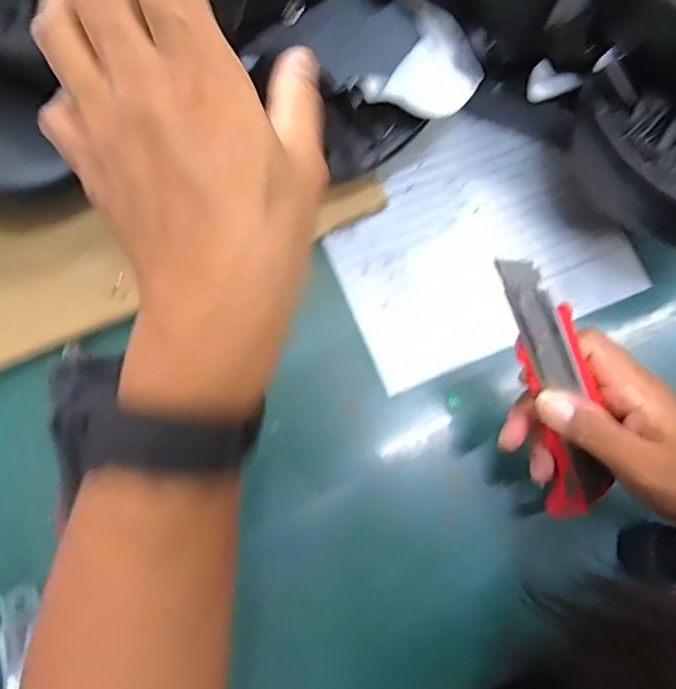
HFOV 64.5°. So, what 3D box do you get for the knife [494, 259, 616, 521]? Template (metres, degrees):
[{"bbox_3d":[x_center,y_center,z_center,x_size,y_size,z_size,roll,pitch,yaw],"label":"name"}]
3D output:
[{"bbox_3d":[0.115,0.027,0.280,0.035,0.016,0.162,-28,116,-7],"label":"knife"}]

